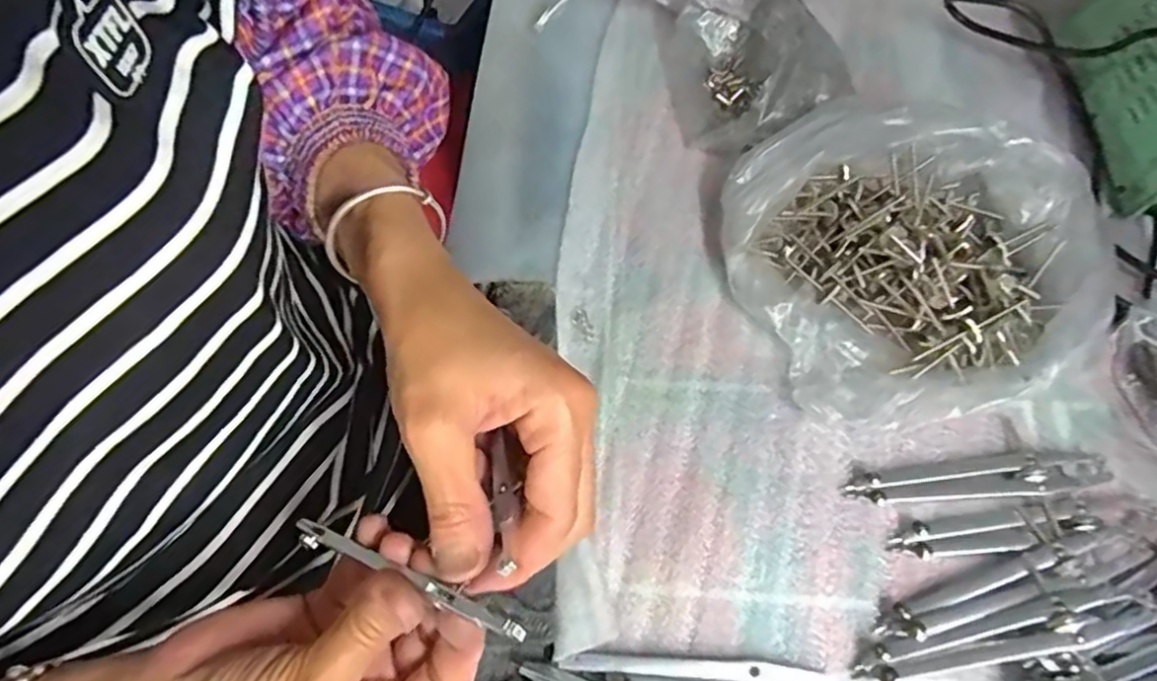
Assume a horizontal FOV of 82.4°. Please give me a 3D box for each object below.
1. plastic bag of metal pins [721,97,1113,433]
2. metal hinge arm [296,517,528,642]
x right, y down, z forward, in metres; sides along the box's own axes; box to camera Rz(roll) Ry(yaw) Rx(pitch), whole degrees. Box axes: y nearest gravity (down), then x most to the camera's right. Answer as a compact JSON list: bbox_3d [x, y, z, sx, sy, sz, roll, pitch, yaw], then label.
[{"bbox_3d":[0.182,-0.051,0.365,0.189,0.038,0.187,-20,67,-8],"label":"plastic bag of metal pins"},{"bbox_3d":[-0.066,0.083,0.234,0.119,0.009,0.009,8,64,35],"label":"metal hinge arm"}]

